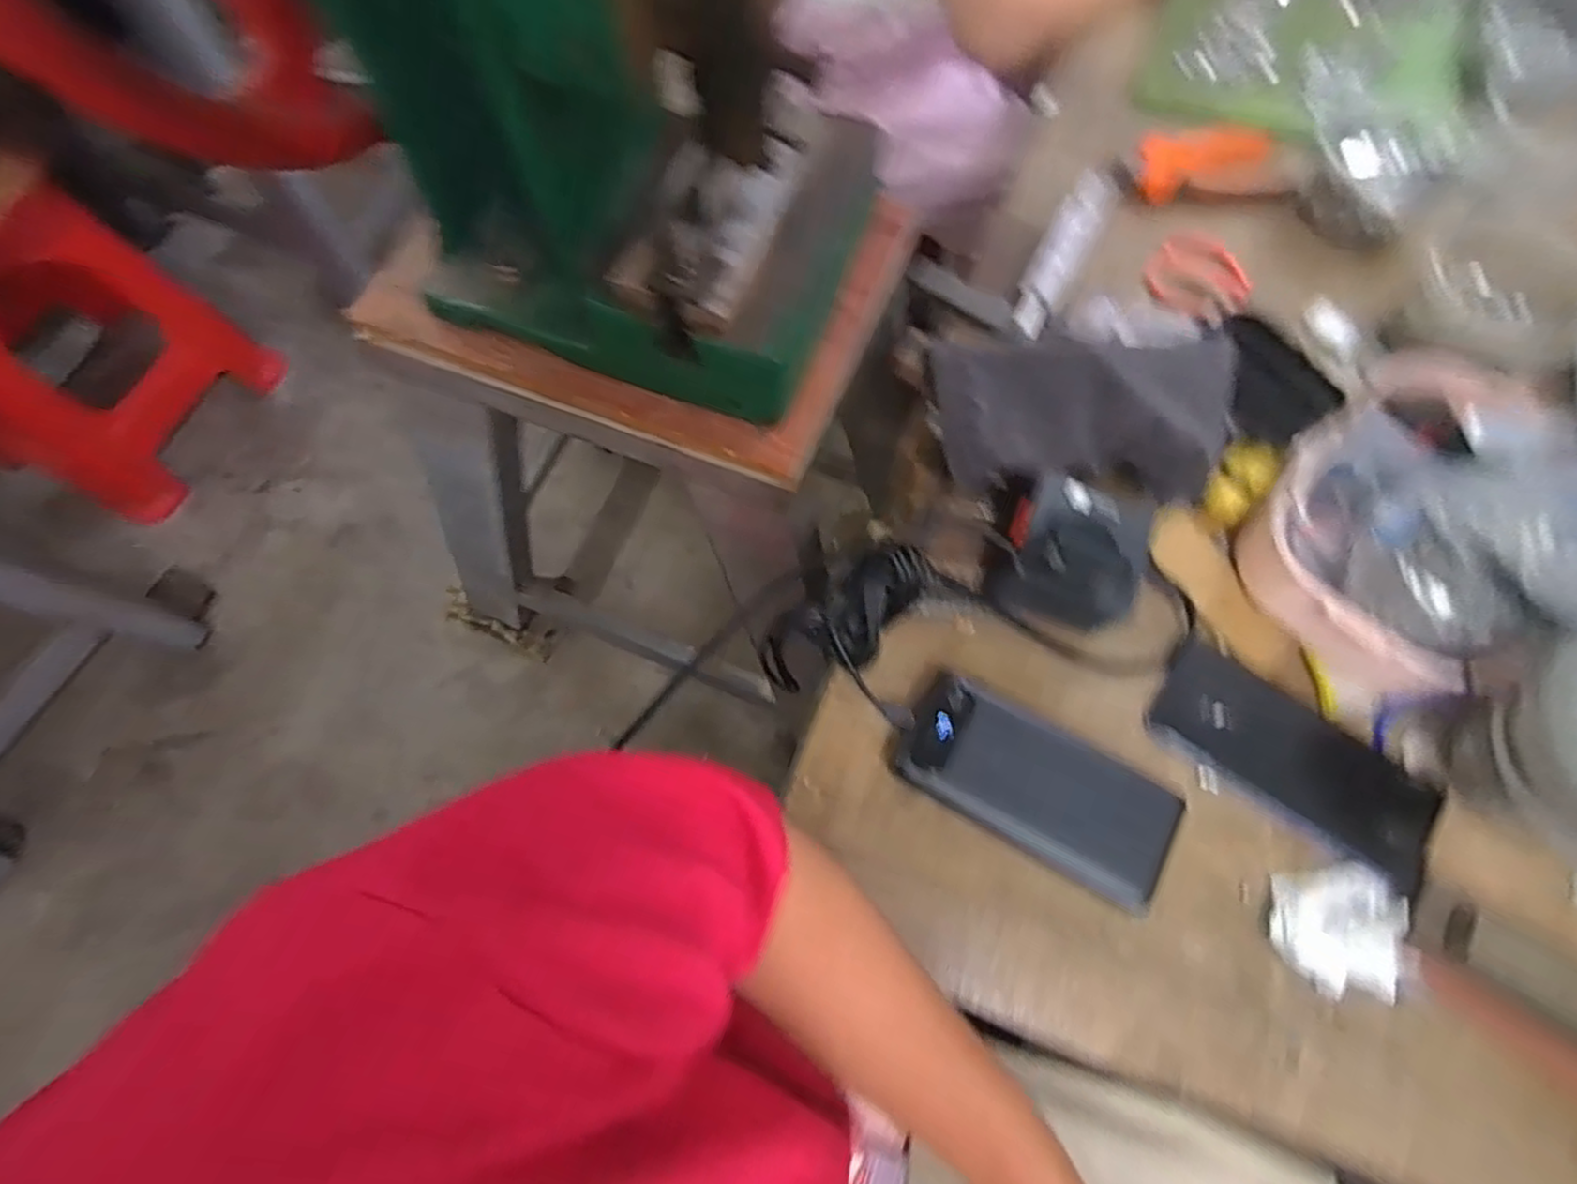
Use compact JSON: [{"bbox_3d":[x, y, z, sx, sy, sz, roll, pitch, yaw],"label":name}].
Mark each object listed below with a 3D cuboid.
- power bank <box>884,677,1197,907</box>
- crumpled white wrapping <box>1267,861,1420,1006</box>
[{"bbox_3d":[0.143,0.112,0.427,0.152,0.028,0.070,27,71,11],"label":"power bank"},{"bbox_3d":[0.302,0.185,0.402,0.075,0.014,0.066,2,68,1],"label":"crumpled white wrapping"}]

